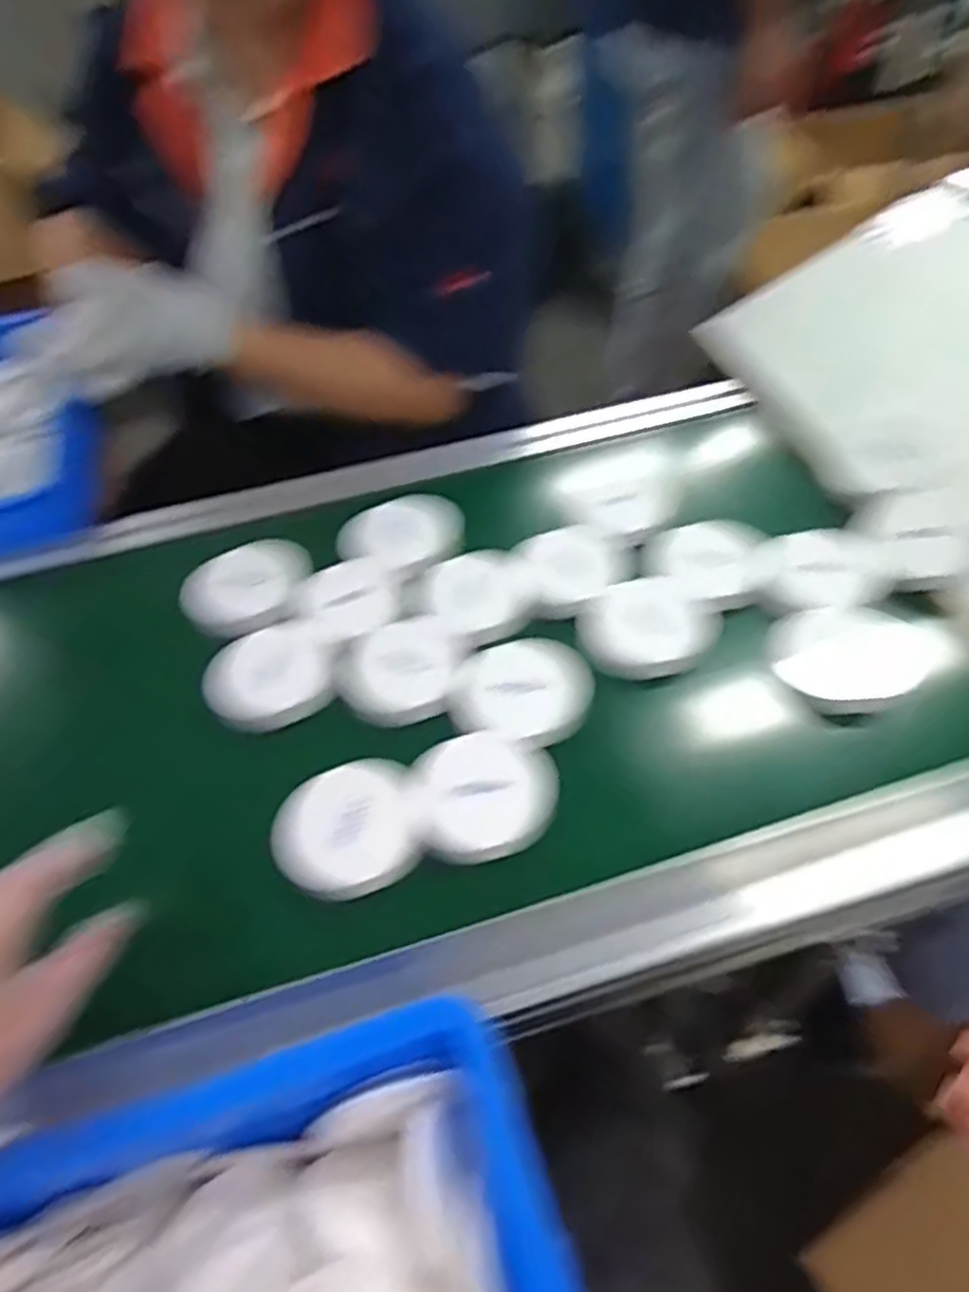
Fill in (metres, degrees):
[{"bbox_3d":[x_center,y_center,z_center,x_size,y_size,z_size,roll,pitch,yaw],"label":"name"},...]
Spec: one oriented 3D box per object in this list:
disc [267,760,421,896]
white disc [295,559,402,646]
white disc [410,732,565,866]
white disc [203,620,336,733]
[{"bbox_3d":[-0.081,0.108,0.447,0.085,0.019,0.075,-20,51,-10],"label":"disc"},{"bbox_3d":[-0.105,-0.035,0.568,0.076,0.013,0.071,-3,50,4],"label":"white disc"},{"bbox_3d":[0.003,0.089,0.460,0.084,0.021,0.078,-3,50,4],"label":"white disc"},{"bbox_3d":[-0.153,0.021,0.533,0.086,0.018,0.079,-3,50,4],"label":"white disc"}]

